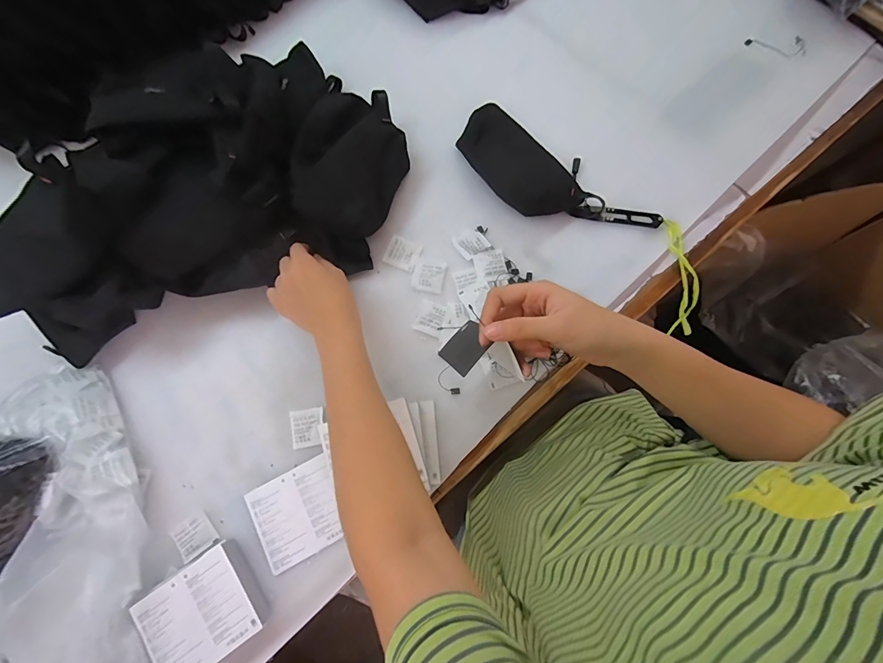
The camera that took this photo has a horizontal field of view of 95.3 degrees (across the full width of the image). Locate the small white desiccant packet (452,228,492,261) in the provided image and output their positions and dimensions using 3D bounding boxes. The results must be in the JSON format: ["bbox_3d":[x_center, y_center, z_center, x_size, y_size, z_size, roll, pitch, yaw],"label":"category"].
[{"bbox_3d":[0.039,-0.115,0.515,0.037,0.006,0.036,-34,77,-7],"label":"small white desiccant packet"}]

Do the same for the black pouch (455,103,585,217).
[{"bbox_3d":[0.103,-0.224,0.535,0.107,0.022,0.182,-44,79,-9],"label":"black pouch"}]

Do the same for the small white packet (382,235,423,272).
[{"bbox_3d":[-0.049,-0.101,0.516,0.043,0.004,0.041,23,77,7],"label":"small white packet"}]

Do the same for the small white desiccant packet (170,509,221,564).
[{"bbox_3d":[-0.267,0.221,0.436,0.041,0.005,0.037,-37,78,-8],"label":"small white desiccant packet"}]

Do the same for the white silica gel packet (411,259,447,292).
[{"bbox_3d":[-0.016,-0.071,0.508,0.038,0.004,0.041,12,76,4],"label":"white silica gel packet"}]

